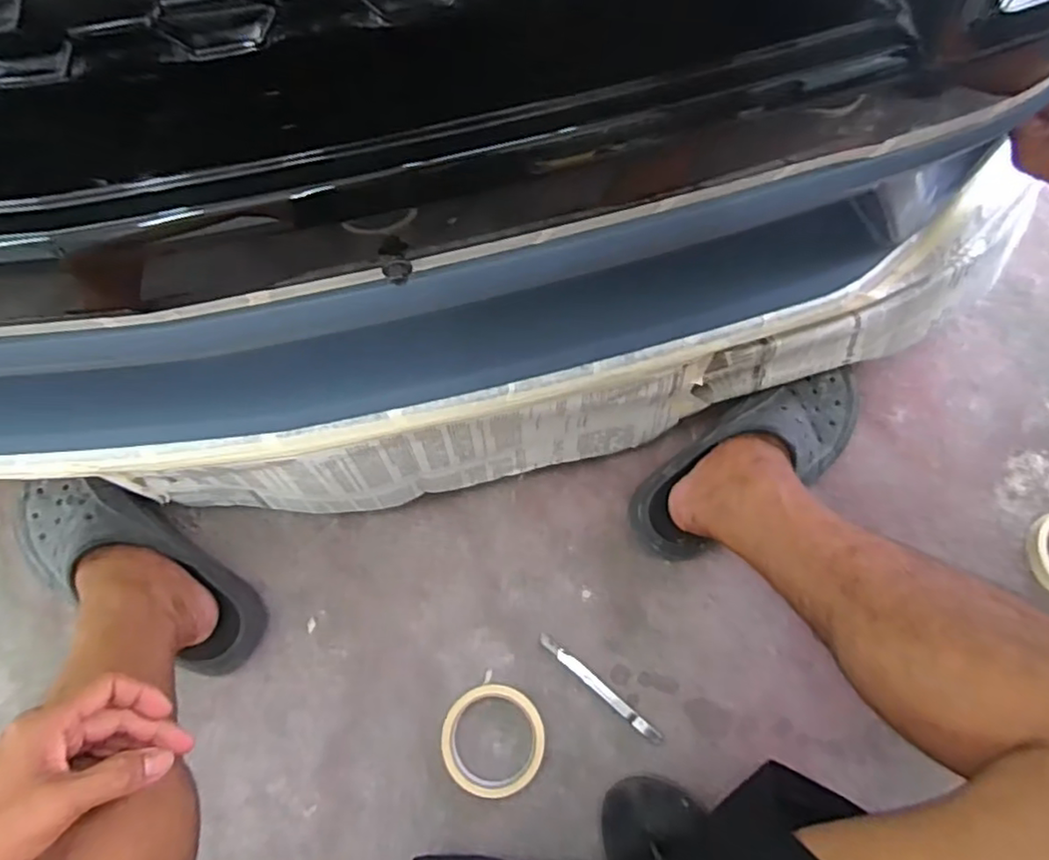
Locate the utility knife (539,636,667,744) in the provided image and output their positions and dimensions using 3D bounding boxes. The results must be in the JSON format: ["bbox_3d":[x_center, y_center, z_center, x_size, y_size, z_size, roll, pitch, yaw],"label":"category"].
[{"bbox_3d":[0.074,0.255,0.625,0.147,0.010,0.013,39,77,10],"label":"utility knife"}]

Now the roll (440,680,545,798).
[{"bbox_3d":[-0.029,0.295,0.605,0.097,0.024,0.094,0,73,0],"label":"roll"}]

